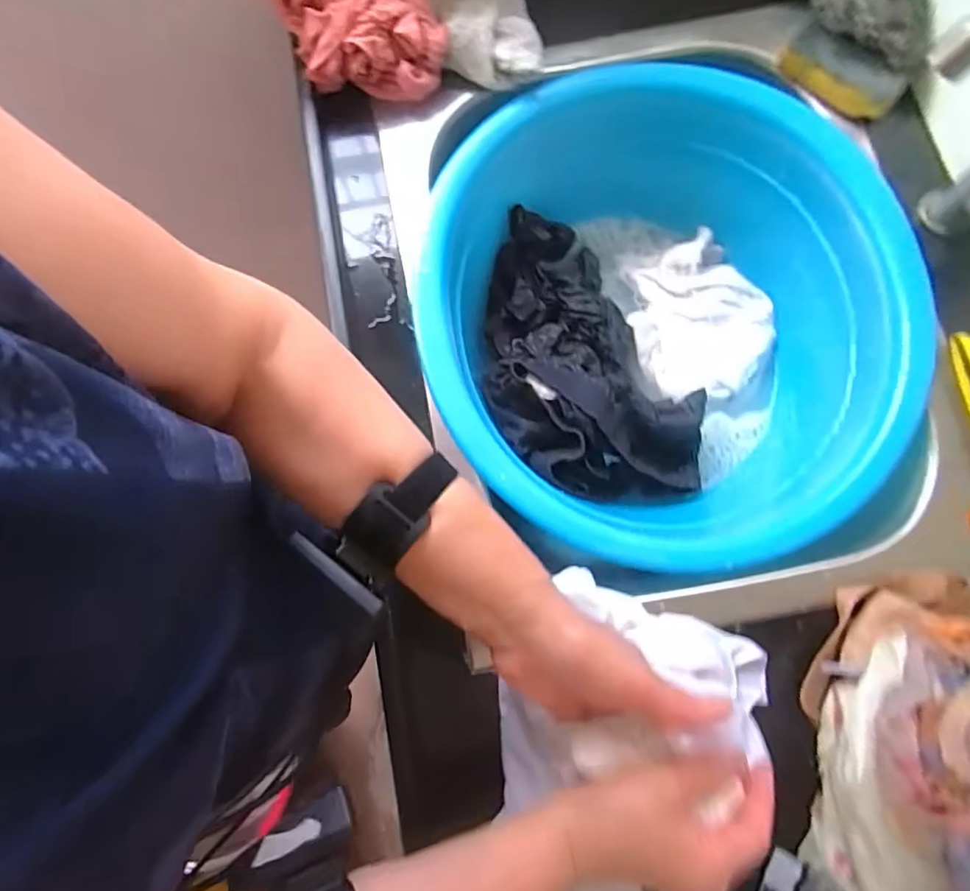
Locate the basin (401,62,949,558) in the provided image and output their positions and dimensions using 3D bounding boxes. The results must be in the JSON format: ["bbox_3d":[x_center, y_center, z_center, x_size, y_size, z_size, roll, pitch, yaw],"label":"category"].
[{"bbox_3d":[0.169,-0.122,0.574,0.416,0.169,0.417,0,78,1],"label":"basin"}]

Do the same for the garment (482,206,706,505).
[{"bbox_3d":[0.090,-0.079,0.606,0.184,0.090,0.323,-30,79,-5],"label":"garment"}]

